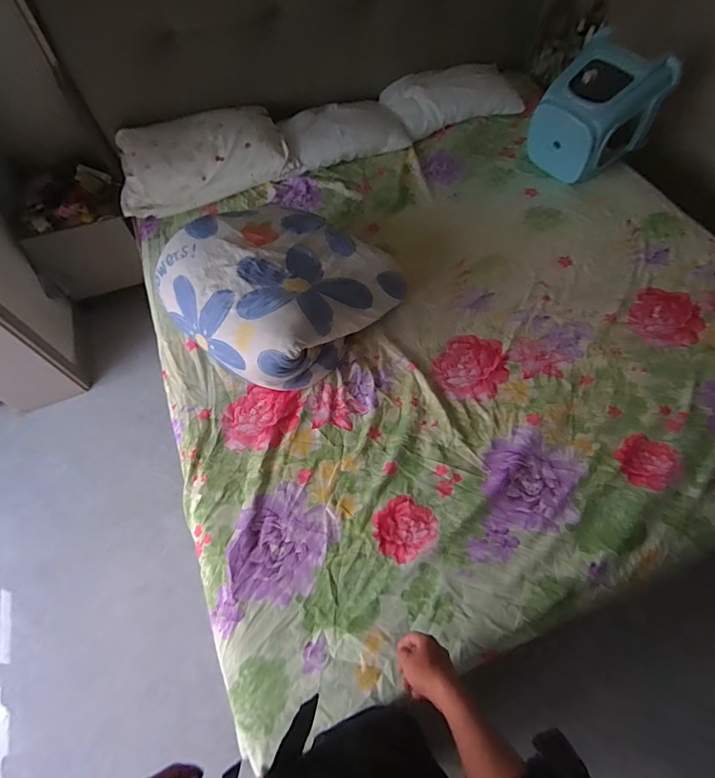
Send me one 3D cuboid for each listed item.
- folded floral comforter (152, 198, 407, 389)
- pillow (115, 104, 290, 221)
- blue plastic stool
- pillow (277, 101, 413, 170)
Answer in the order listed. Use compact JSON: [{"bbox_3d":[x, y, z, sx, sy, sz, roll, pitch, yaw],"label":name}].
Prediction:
[{"bbox_3d":[-0.214,-0.289,1.152,0.502,0.238,0.527,41,70,21],"label":"folded floral comforter"},{"bbox_3d":[-0.581,-0.840,1.488,0.603,0.168,0.317,-25,64,-11],"label":"pillow"},{"bbox_3d":[0.775,-0.907,1.376,0.275,0.333,0.269,-22,63,-9],"label":"blue plastic stool"},{"bbox_3d":[-0.055,-0.980,1.596,0.468,0.122,0.257,-21,63,-9],"label":"pillow"}]

